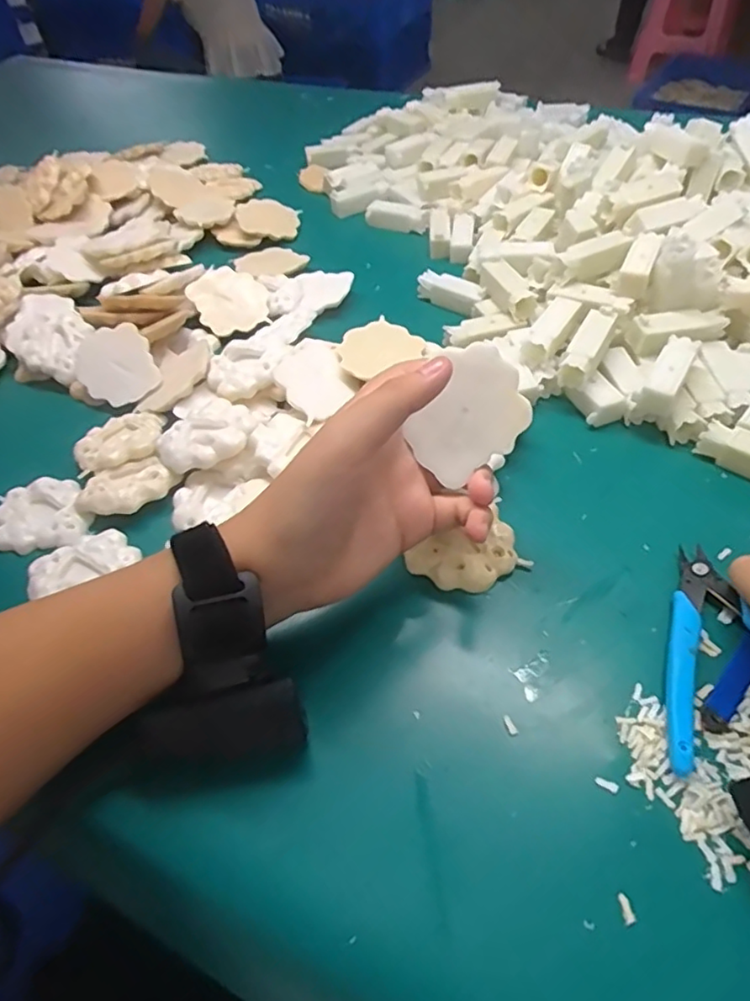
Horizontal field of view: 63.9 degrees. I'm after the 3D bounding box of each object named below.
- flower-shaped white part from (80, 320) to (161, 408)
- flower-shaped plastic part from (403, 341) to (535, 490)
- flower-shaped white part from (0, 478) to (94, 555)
[{"bbox_3d":[-0.193,-0.101,0.451,0.057,0.011,0.066,-45,74,8],"label":"flower-shaped white part"},{"bbox_3d":[0.045,-0.042,0.298,0.051,0.004,0.063,43,100,-6],"label":"flower-shaped plastic part"},{"bbox_3d":[-0.210,0.009,0.380,0.059,0.014,0.048,-13,50,-5],"label":"flower-shaped white part"}]

